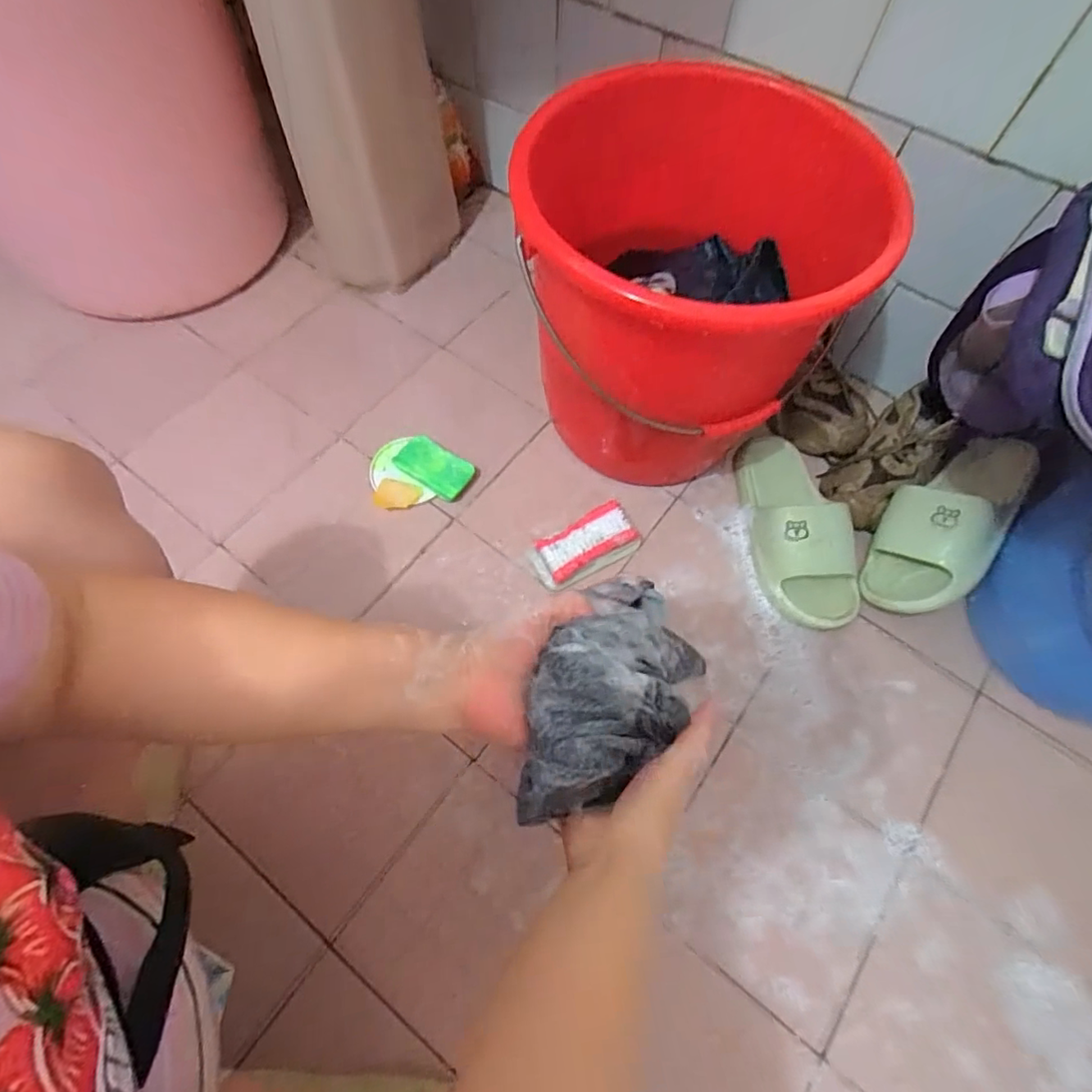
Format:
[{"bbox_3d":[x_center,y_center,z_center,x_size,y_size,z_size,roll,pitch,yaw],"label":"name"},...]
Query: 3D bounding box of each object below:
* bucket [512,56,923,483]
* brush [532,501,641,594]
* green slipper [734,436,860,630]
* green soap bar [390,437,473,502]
[{"bbox_3d":[0.147,-0.277,0.660,0.373,0.330,0.381,17,65,5],"label":"bucket"},{"bbox_3d":[0.048,0.003,0.686,0.128,0.033,0.068,-25,68,-13],"label":"brush"},{"bbox_3d":[0.299,-0.033,0.688,0.103,0.085,0.261,-10,65,-7],"label":"green slipper"},{"bbox_3d":[-0.145,-0.103,0.731,0.103,0.026,0.054,32,67,12],"label":"green soap bar"}]

